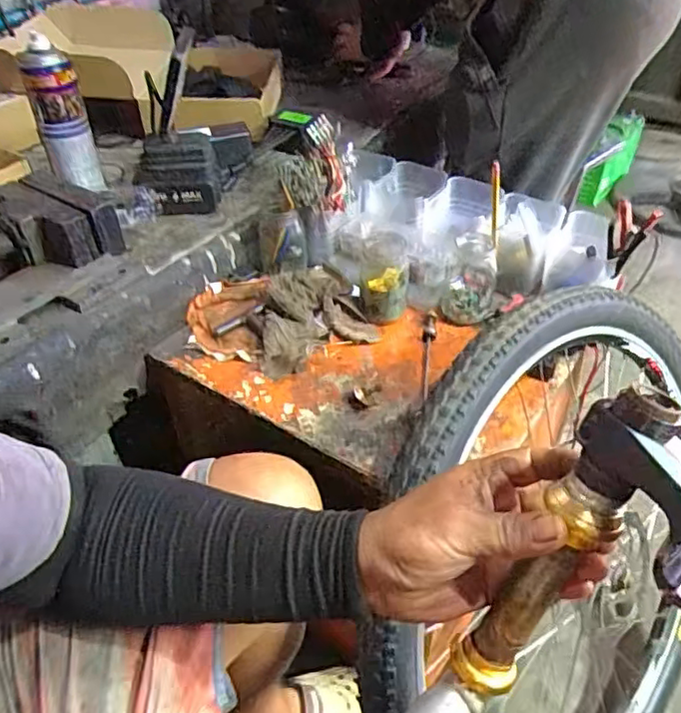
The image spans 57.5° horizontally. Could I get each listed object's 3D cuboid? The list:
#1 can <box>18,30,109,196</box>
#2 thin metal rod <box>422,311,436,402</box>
[{"bbox_3d":[-0.367,-0.310,0.818,0.063,0.177,0.052,-21,46,-21],"label":"can"},{"bbox_3d":[0.105,-0.007,0.753,0.016,0.016,0.138,7,44,8],"label":"thin metal rod"}]

